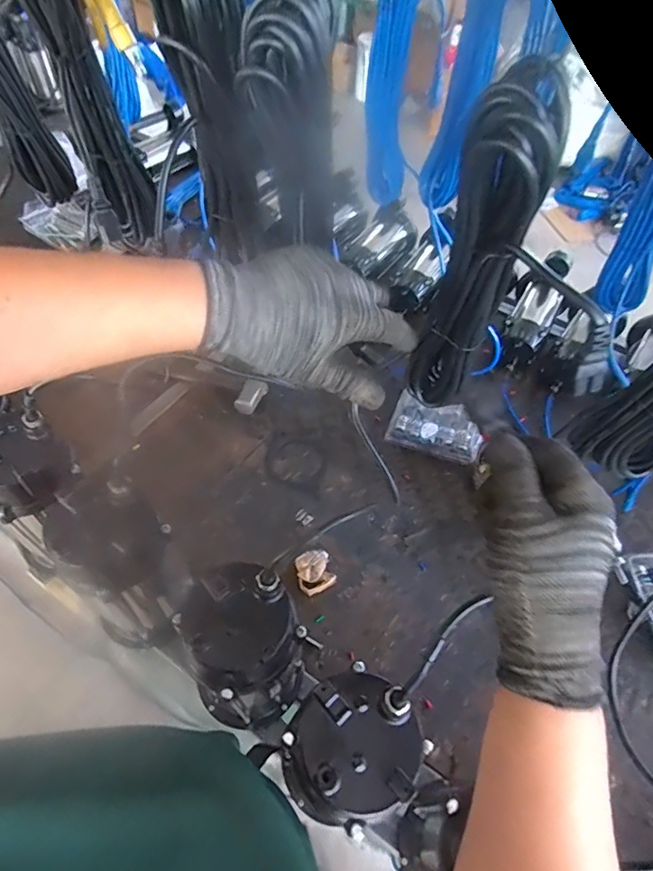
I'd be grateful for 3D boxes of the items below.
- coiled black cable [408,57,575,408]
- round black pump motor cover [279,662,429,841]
[{"bbox_3d":[0.129,-0.134,0.463,0.063,0.333,0.087,13,55,6],"label":"coiled black cable"},{"bbox_3d":[0.022,0.285,0.457,0.117,0.082,0.112,2,54,-2],"label":"round black pump motor cover"}]

